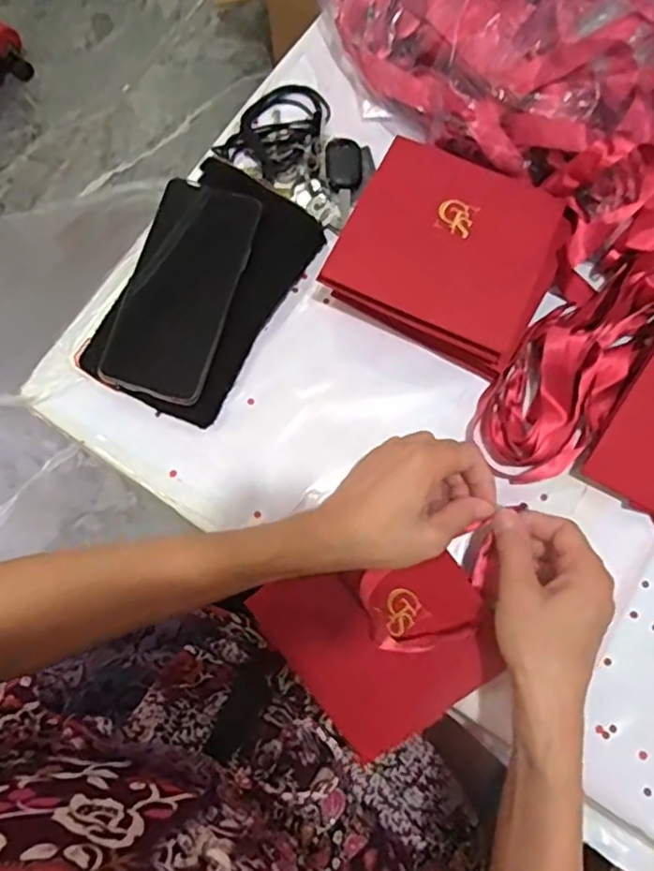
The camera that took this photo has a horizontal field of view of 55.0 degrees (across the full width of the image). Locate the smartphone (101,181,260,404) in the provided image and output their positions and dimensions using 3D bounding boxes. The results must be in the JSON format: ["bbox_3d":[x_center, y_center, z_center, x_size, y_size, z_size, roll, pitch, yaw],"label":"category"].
[{"bbox_3d":[-0.111,-0.111,0.479,0.079,0.012,0.167,17,79,4],"label":"smartphone"}]

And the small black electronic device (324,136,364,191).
[{"bbox_3d":[0.014,-0.223,0.515,0.030,0.011,0.043,-3,78,0],"label":"small black electronic device"}]

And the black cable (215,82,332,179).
[{"bbox_3d":[-0.038,-0.261,0.528,0.075,0.020,0.092,25,79,5],"label":"black cable"}]

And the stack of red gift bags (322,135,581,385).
[{"bbox_3d":[0.094,-0.140,0.468,0.149,0.031,0.145,26,75,4],"label":"stack of red gift bags"}]

